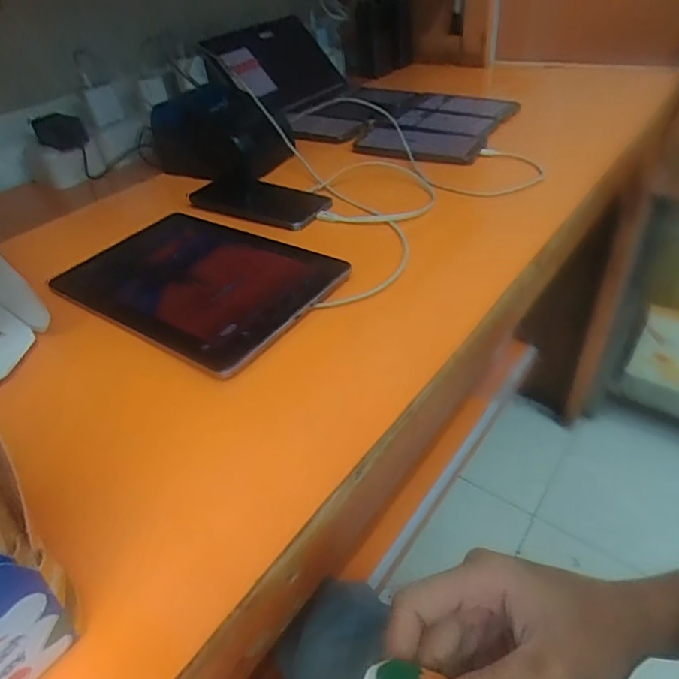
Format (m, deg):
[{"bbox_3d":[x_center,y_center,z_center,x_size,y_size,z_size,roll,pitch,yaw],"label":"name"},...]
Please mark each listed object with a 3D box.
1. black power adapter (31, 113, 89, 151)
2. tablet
[{"bbox_3d":[-0.387,-0.288,0.692,0.061,0.043,0.033,-24,43,-20],"label":"black power adapter"},{"bbox_3d":[-0.135,-0.061,0.468,0.253,0.015,0.163,21,47,30],"label":"tablet"}]

